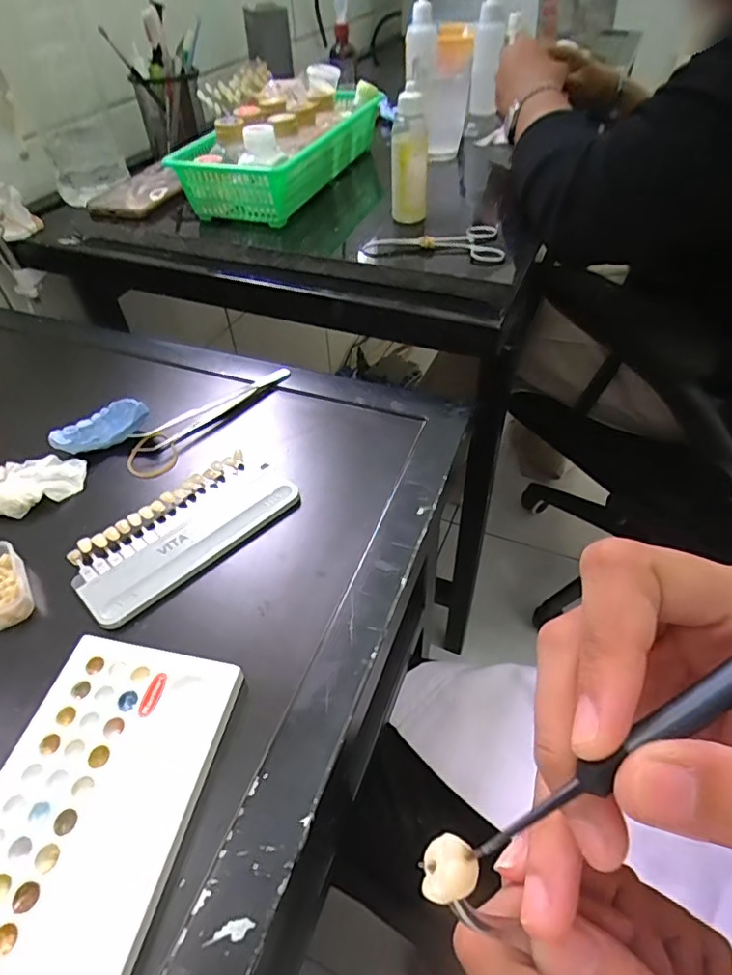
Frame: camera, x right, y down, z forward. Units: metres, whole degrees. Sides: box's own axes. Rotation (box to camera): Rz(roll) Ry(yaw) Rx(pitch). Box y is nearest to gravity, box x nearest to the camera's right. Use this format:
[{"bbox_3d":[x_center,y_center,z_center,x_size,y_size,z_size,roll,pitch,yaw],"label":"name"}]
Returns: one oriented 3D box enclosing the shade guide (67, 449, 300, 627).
[{"bbox_3d":[-0.120,0.026,0.361,0.143,0.010,0.067,-37,55,-27],"label":"shade guide"}]

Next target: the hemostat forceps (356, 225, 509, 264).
[{"bbox_3d":[0.060,-0.222,0.487,0.123,0.009,0.056,6,47,9],"label":"hemostat forceps"}]

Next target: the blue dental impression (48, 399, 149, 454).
[{"bbox_3d":[-0.203,-0.047,0.416,0.070,0.024,0.021,-22,49,-17],"label":"blue dental impression"}]

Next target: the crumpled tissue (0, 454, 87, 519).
[{"bbox_3d":[-0.240,-0.003,0.388,0.072,0.017,0.041,-27,51,-20],"label":"crumpled tissue"}]

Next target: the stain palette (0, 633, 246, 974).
[{"bbox_3d":[-0.128,0.146,0.247,0.094,0.011,0.151,8,48,11],"label":"stain palette"}]

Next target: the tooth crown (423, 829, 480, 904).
[{"bbox_3d":[0.018,0.080,0.113,0.011,0.007,0.012,6,47,9],"label":"tooth crown"}]

